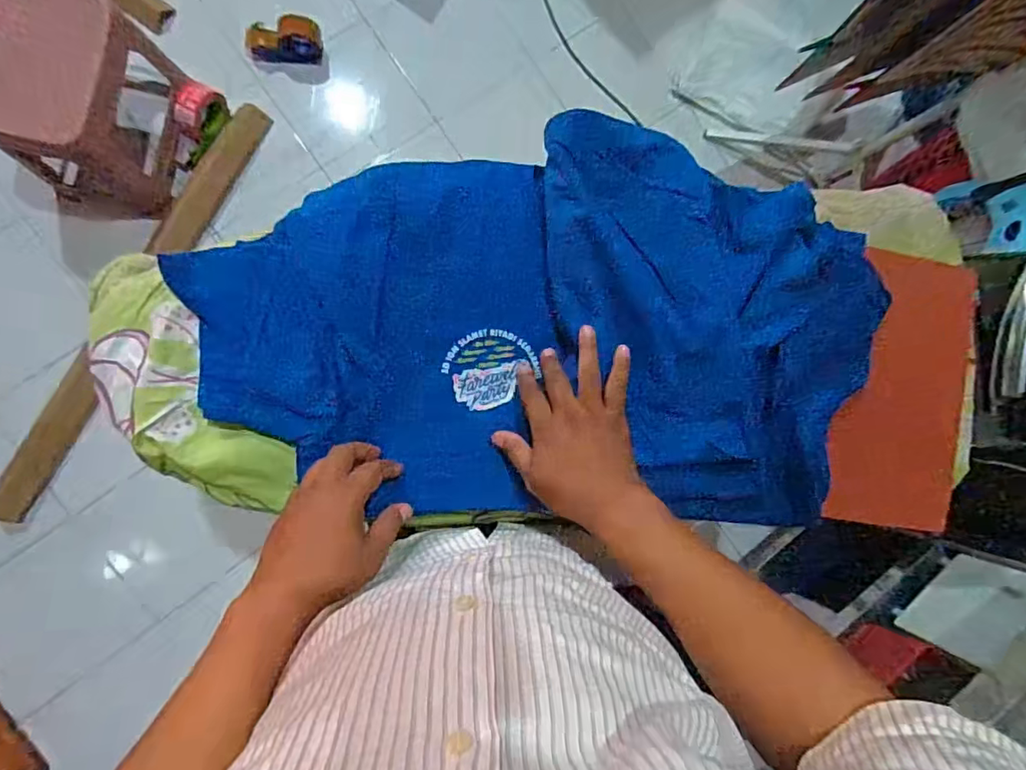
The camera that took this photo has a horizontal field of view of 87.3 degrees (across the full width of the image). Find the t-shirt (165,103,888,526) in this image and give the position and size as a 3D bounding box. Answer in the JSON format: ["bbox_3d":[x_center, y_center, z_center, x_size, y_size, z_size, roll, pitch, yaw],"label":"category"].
[{"bbox_3d":[0.038,-0.060,0.529,0.652,0.072,0.373,1,88,-9],"label":"t-shirt"}]

